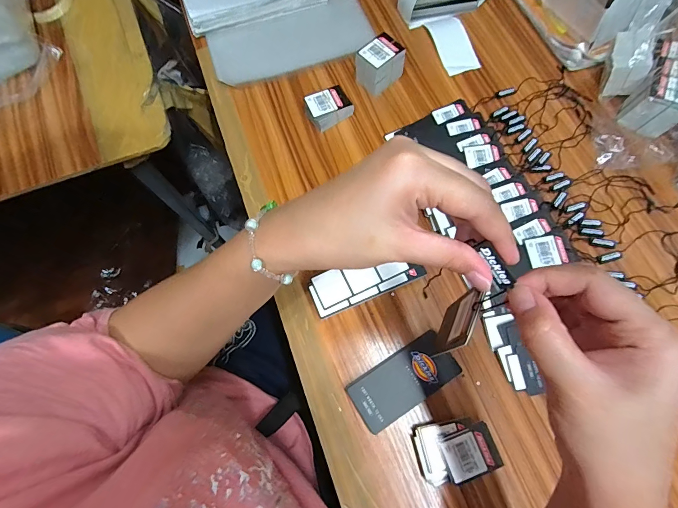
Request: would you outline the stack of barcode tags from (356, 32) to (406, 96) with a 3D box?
[{"bbox_3d":[0.053,-0.247,0.459,0.055,0.053,0.039,-43,76,-13],"label":"stack of barcode tags"}]

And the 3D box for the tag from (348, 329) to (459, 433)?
[{"bbox_3d":[0.065,0.128,0.351,0.108,0.007,0.054,-31,72,-11],"label":"tag"}]

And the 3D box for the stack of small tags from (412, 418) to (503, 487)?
[{"bbox_3d":[0.111,0.185,0.330,0.073,0.014,0.050,-10,71,-3],"label":"stack of small tags"}]

